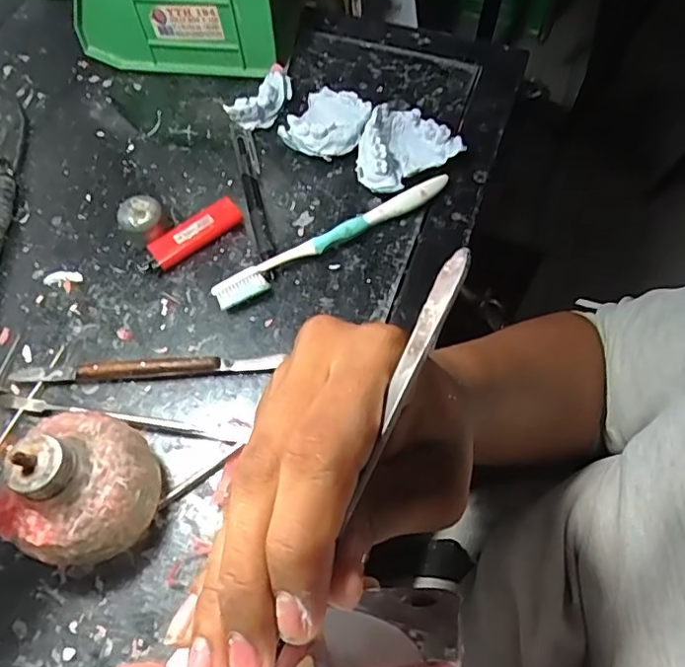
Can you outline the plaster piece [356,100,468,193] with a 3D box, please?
[{"bbox_3d":[0.044,-0.136,0.425,0.074,0.042,0.047,-32,67,-14],"label":"plaster piece"}]

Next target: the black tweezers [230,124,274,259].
[{"bbox_3d":[-0.067,-0.106,0.429,0.016,0.012,0.123,-11,64,-4],"label":"black tweezers"}]

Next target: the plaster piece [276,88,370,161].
[{"bbox_3d":[-0.010,-0.164,0.448,0.060,0.029,0.063,18,65,10],"label":"plaster piece"}]

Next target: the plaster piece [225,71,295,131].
[{"bbox_3d":[-0.064,-0.183,0.462,0.026,0.024,0.061,34,69,16],"label":"plaster piece"}]

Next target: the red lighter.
[{"bbox_3d":[-0.107,-0.068,0.410,0.078,0.014,0.020,-37,68,-16],"label":"red lighter"}]

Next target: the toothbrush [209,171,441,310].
[{"bbox_3d":[-0.004,-0.066,0.404,0.184,0.019,0.016,-31,67,-14],"label":"toothbrush"}]

